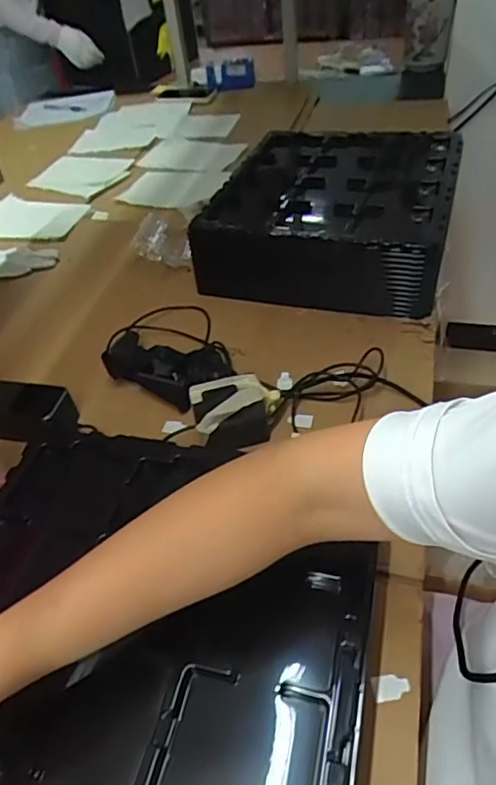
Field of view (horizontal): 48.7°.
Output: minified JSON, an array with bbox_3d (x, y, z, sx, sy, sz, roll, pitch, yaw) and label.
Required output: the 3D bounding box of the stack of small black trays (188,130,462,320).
[{"bbox_3d":[0.132,-0.285,0.864,0.346,0.127,0.371,11,47,18],"label":"stack of small black trays"}]

